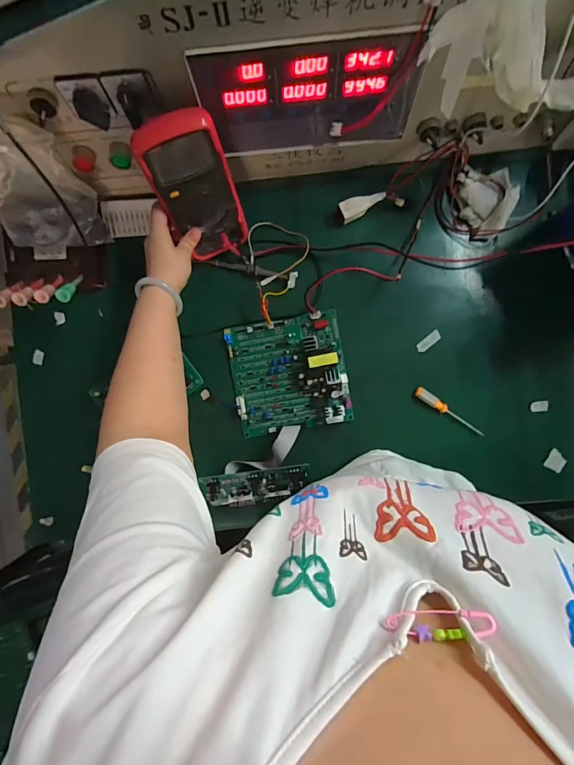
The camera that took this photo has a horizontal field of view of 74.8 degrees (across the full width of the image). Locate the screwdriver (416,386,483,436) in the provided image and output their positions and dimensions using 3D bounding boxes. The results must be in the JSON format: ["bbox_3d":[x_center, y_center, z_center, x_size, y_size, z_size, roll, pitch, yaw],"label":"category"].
[{"bbox_3d":[0.256,0.049,0.589,0.127,0.013,0.015,35,93,1],"label":"screwdriver"}]

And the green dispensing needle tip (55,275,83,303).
[{"bbox_3d":[-0.313,-0.138,0.543,0.022,0.063,0.014,2,135,3],"label":"green dispensing needle tip"}]

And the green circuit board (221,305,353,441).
[{"bbox_3d":[0.003,-0.012,0.582,0.177,0.032,0.173,-10,91,3],"label":"green circuit board"}]

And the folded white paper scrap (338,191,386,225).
[{"bbox_3d":[0.115,-0.264,0.564,0.069,0.032,0.026,-18,91,3],"label":"folded white paper scrap"}]

